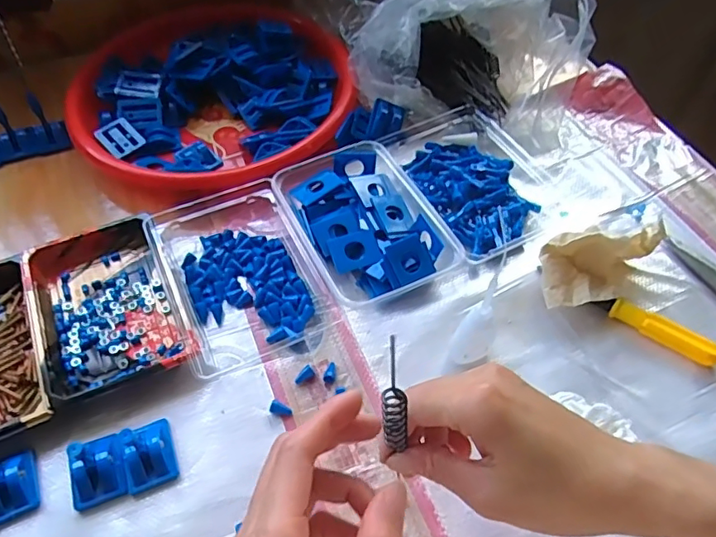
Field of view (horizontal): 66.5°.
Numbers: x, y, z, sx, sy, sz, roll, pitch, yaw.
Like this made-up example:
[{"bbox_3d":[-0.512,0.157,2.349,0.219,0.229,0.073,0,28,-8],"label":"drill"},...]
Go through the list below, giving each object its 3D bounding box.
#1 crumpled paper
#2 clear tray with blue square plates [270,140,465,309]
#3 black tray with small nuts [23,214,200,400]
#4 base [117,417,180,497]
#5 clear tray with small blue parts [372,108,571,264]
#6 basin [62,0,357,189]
[{"bbox_3d":[0.184,-0.006,0.438,0.097,0.056,0.062,-35,60,-22],"label":"crumpled paper"},{"bbox_3d":[0.002,-0.041,0.482,0.109,0.034,0.157,-23,56,-15],"label":"clear tray with blue square plates"},{"bbox_3d":[-0.205,0.026,0.446,0.104,0.025,0.166,-22,56,-14],"label":"black tray with small nuts"},{"bbox_3d":[-0.144,0.124,0.372,0.032,0.025,0.043,-17,55,-11],"label":"base"},{"bbox_3d":[0.110,-0.093,0.525,0.123,0.031,0.179,-24,56,-15],"label":"clear tray with small blue parts"},{"bbox_3d":[-0.155,-0.196,0.590,0.286,0.057,0.273,-1,53,1],"label":"basin"}]

